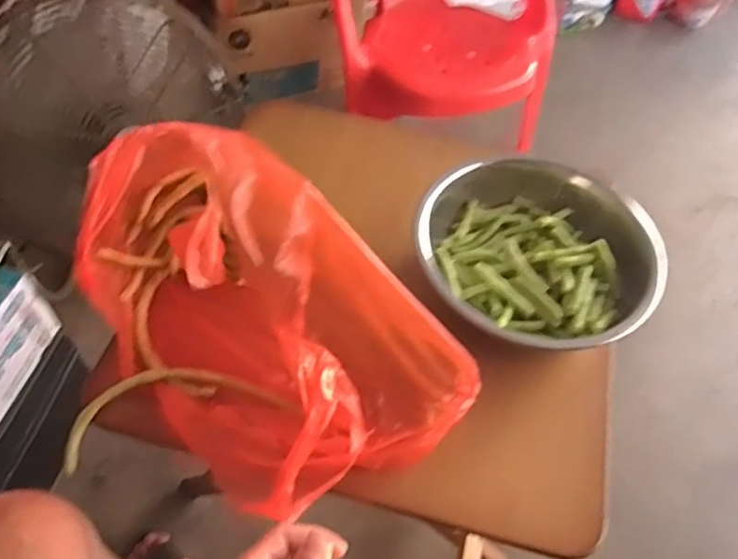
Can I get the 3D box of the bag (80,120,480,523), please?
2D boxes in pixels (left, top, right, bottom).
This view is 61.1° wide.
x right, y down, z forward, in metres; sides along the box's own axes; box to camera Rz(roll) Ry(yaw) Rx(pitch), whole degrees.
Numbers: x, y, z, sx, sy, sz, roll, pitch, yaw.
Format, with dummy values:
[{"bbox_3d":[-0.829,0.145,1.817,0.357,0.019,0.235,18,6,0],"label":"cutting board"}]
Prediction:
[{"bbox_3d":[-0.092,0.026,0.499,0.333,0.208,0.176,31,57,18],"label":"bag"}]

